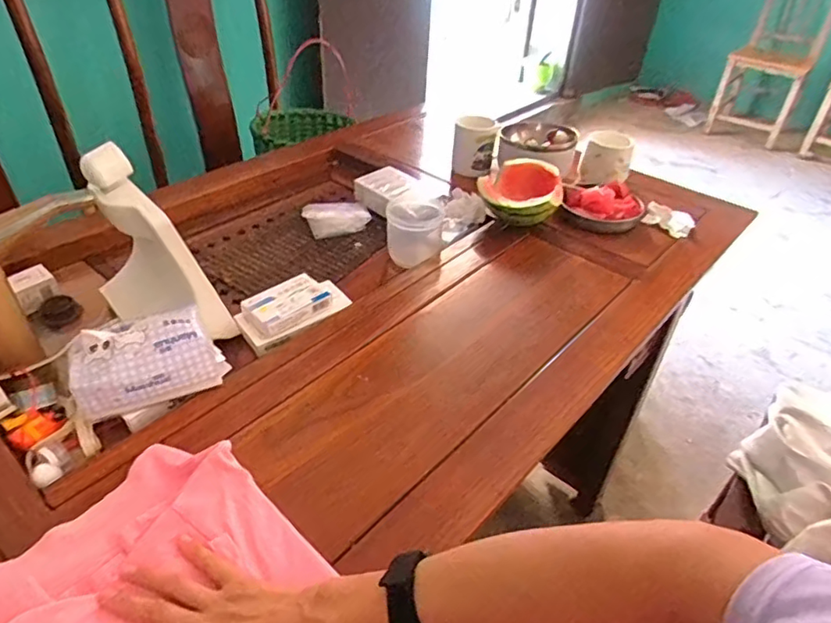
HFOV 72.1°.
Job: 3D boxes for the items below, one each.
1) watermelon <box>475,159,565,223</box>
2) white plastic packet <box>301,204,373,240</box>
[{"bbox_3d":[0.173,-0.198,0.950,0.132,0.079,0.144,11,40,8],"label":"watermelon"},{"bbox_3d":[-0.133,-0.160,0.984,0.111,0.033,0.081,-11,41,-18],"label":"white plastic packet"}]

